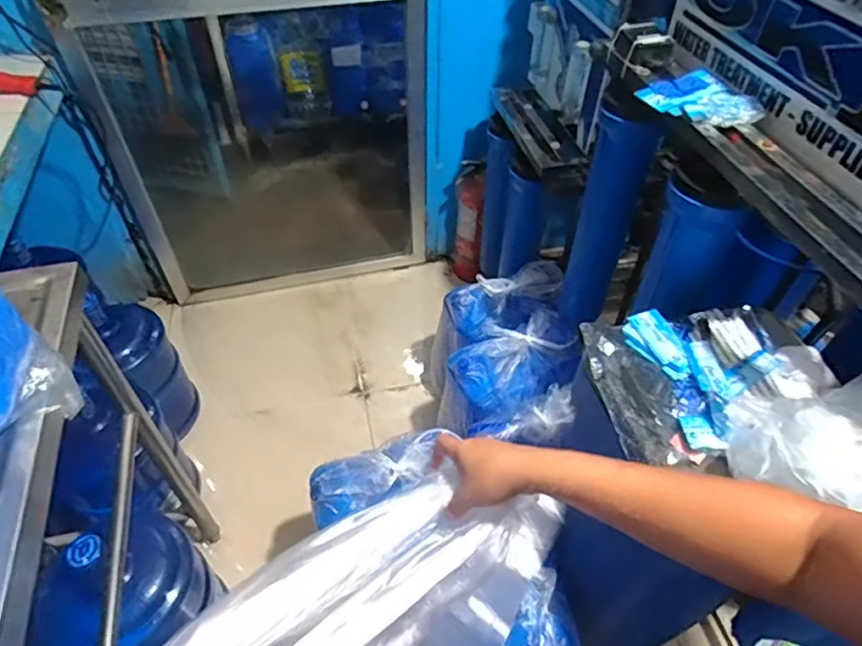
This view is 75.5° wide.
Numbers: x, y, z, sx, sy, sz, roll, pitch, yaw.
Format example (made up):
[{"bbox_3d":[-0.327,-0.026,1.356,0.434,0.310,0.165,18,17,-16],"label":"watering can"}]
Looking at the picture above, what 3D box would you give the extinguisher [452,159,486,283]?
[{"bbox_3d":[0.127,-0.330,1.881,0.101,0.447,0.110,5,48,3],"label":"extinguisher"}]

